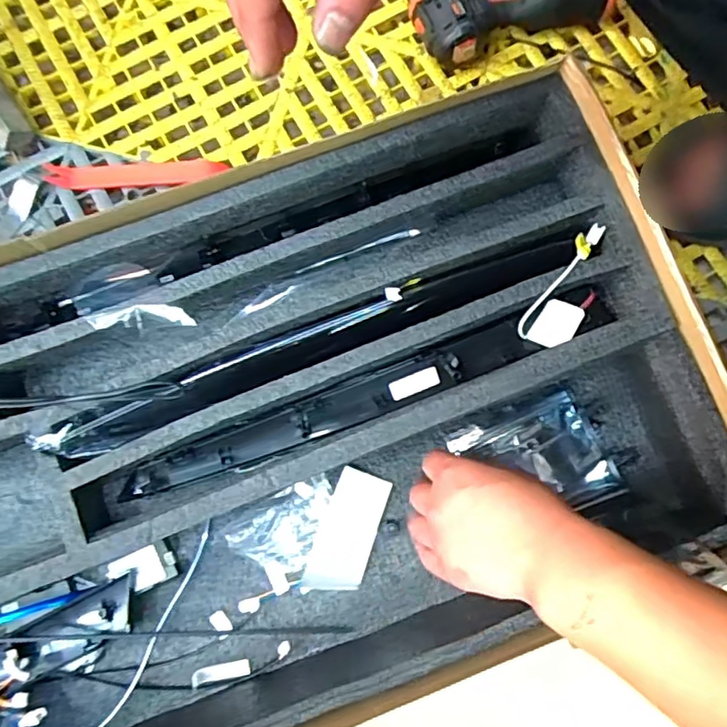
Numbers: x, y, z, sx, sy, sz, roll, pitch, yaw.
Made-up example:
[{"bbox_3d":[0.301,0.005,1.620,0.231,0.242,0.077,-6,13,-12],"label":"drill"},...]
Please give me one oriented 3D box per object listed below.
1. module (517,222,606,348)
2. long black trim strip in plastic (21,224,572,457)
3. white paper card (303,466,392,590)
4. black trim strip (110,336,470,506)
[{"bbox_3d":[0.167,-0.062,0.476,0.055,0.018,0.102,13,105,-24],"label":"module"},{"bbox_3d":[-0.034,-0.019,0.466,0.426,0.030,0.033,-23,79,-4],"label":"long black trim strip in plastic"},{"bbox_3d":[-0.014,0.147,0.518,0.048,0.006,0.104,19,80,5],"label":"white paper card"},{"bbox_3d":[-0.056,0.049,0.477,0.283,0.021,0.036,-22,79,-4],"label":"black trim strip"}]

